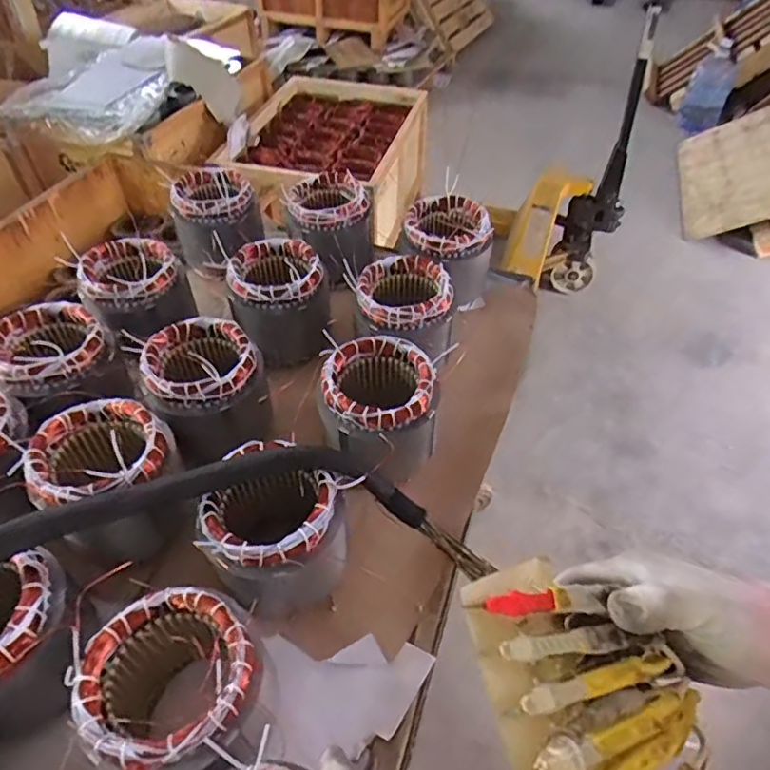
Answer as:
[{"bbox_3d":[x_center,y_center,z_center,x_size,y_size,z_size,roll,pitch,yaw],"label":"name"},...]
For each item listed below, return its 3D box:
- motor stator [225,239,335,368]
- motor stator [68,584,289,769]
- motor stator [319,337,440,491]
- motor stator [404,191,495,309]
[{"bbox_3d":[-0.169,-0.132,0.930,0.150,0.161,0.150,-5,47,-10],"label":"motor stator"},{"bbox_3d":[-0.186,0.289,0.524,0.145,0.159,0.153,3,46,-3],"label":"motor stator"},{"bbox_3d":[-0.011,0.041,0.757,0.141,0.154,0.143,3,46,-3],"label":"motor stator"},{"bbox_3d":[0.103,-0.231,0.992,0.140,0.149,0.135,3,46,-3],"label":"motor stator"}]

